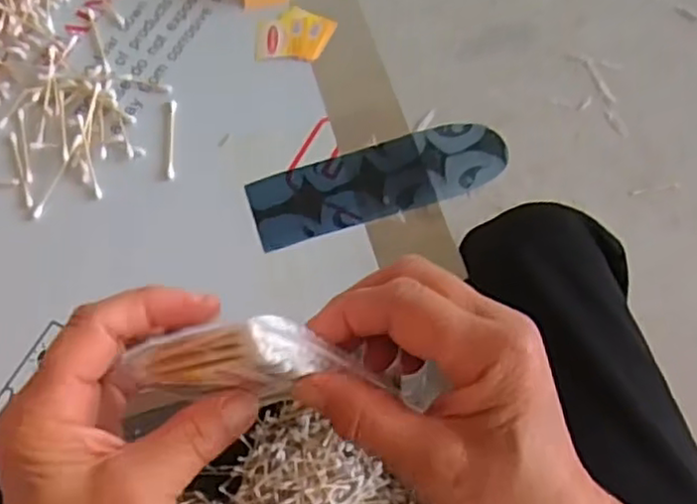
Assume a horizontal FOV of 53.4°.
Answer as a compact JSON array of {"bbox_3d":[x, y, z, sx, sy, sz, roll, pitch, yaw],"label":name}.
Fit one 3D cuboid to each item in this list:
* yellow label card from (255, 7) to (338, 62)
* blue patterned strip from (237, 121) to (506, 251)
[{"bbox_3d":[-0.045,-0.181,0.575,0.063,0.005,0.049,4,67,6],"label":"yellow label card"},{"bbox_3d":[0.024,-0.053,0.519,0.192,0.008,0.061,-18,66,-4],"label":"blue patterned strip"}]

